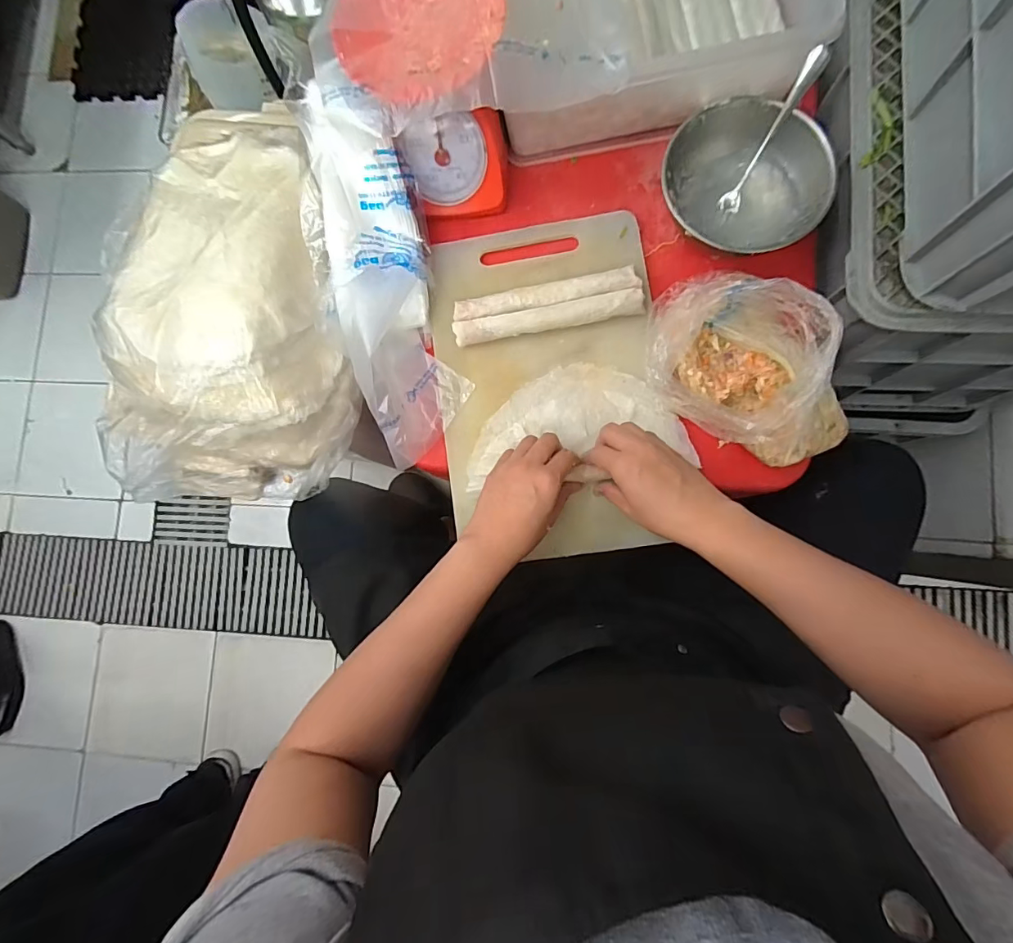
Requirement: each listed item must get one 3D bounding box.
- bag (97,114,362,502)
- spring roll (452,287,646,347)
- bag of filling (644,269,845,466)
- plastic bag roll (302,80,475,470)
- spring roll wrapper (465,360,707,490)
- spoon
[{"bbox_3d":[-0.321,-0.198,0.545,0.271,0.102,0.447,0,85,5],"label":"bag"},{"bbox_3d":[0.048,-0.176,0.536,0.215,0.026,0.026,-10,84,4],"label":"spring roll"},{"bbox_3d":[0.241,-0.098,0.466,0.217,0.116,0.127,37,89,7],"label":"bag of filling"},{"bbox_3d":[-0.132,-0.202,0.515,0.109,0.102,0.370,-11,98,4],"label":"plastic bag roll"},{"bbox_3d":[0.074,-0.054,0.531,0.245,0.021,0.130,-10,84,4],"label":"spring roll wrapper"},{"bbox_3d":[0.289,-0.367,0.514,0.021,0.024,0.163,32,114,7],"label":"spoon"}]

